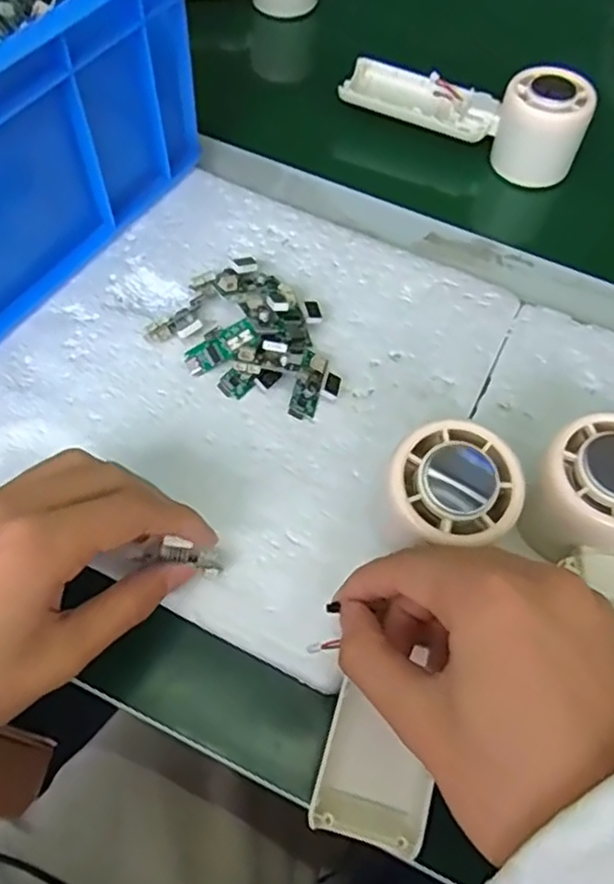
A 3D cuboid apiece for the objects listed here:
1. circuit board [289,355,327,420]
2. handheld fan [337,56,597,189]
[{"bbox_3d":[0.001,-0.030,0.356,0.013,0.007,0.038,13,60,4],"label":"circuit board"},{"bbox_3d":[0.106,-0.231,0.465,0.164,0.055,0.045,24,62,11],"label":"handheld fan"}]

